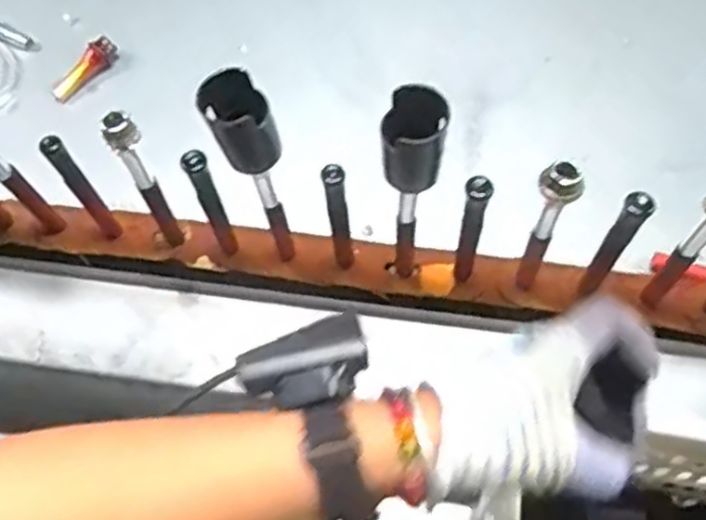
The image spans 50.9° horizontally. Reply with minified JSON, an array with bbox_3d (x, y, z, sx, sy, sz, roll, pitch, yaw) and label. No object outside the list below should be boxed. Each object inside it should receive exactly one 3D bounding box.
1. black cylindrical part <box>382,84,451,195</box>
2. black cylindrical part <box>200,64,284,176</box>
[{"bbox_3d":[0.039,-0.076,0.475,0.039,0.065,0.036,-1,64,3],"label":"black cylindrical part"},{"bbox_3d":[-0.075,-0.090,0.493,0.038,0.062,0.039,-1,64,3],"label":"black cylindrical part"}]

